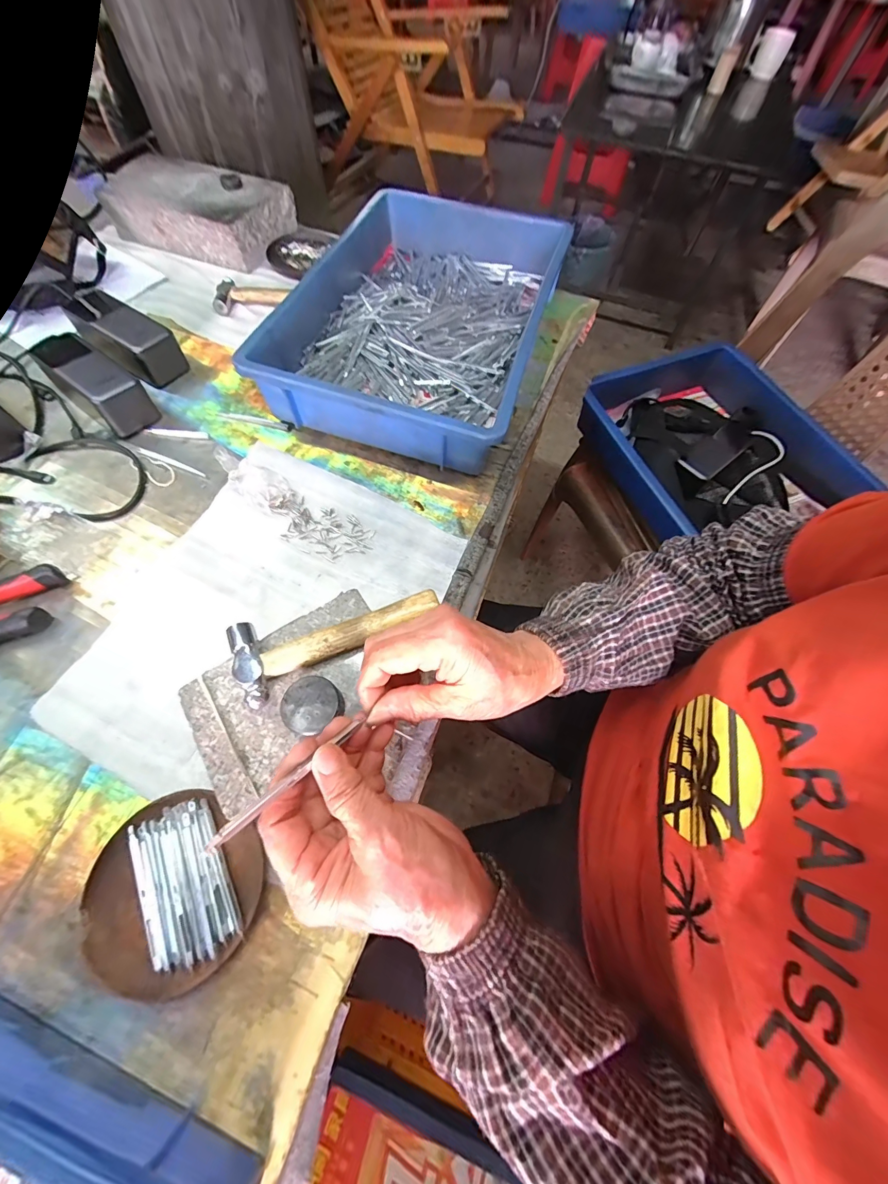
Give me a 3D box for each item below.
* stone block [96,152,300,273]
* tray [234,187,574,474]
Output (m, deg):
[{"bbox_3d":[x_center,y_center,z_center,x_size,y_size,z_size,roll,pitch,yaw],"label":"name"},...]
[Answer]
[{"bbox_3d":[-0.388,-0.614,0.642,0.259,0.062,0.160,18,65,6],"label":"stone block"},{"bbox_3d":[-0.022,-0.365,0.533,0.294,0.085,0.453,17,65,4],"label":"tray"}]

